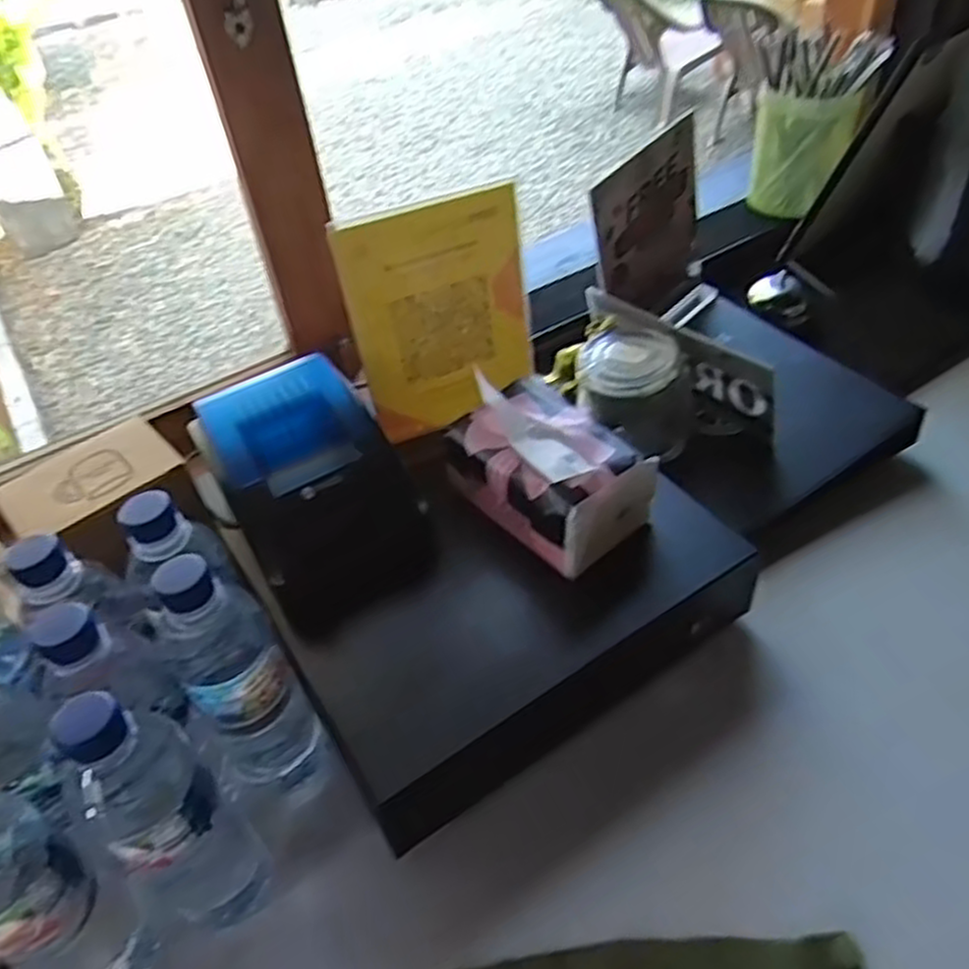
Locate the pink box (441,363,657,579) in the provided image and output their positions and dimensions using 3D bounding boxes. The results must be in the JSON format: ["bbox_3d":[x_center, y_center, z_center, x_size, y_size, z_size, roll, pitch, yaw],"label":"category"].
[{"bbox_3d":[0.047,-0.018,0.593,0.094,0.084,0.147,-32,49,-24],"label":"pink box"}]

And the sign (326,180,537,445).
[{"bbox_3d":[-0.031,-0.134,0.634,0.143,0.196,0.013,-19,45,-12],"label":"sign"}]

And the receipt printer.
[{"bbox_3d":[-0.126,0.004,0.596,0.125,0.123,0.169,-27,47,-19],"label":"receipt printer"}]

